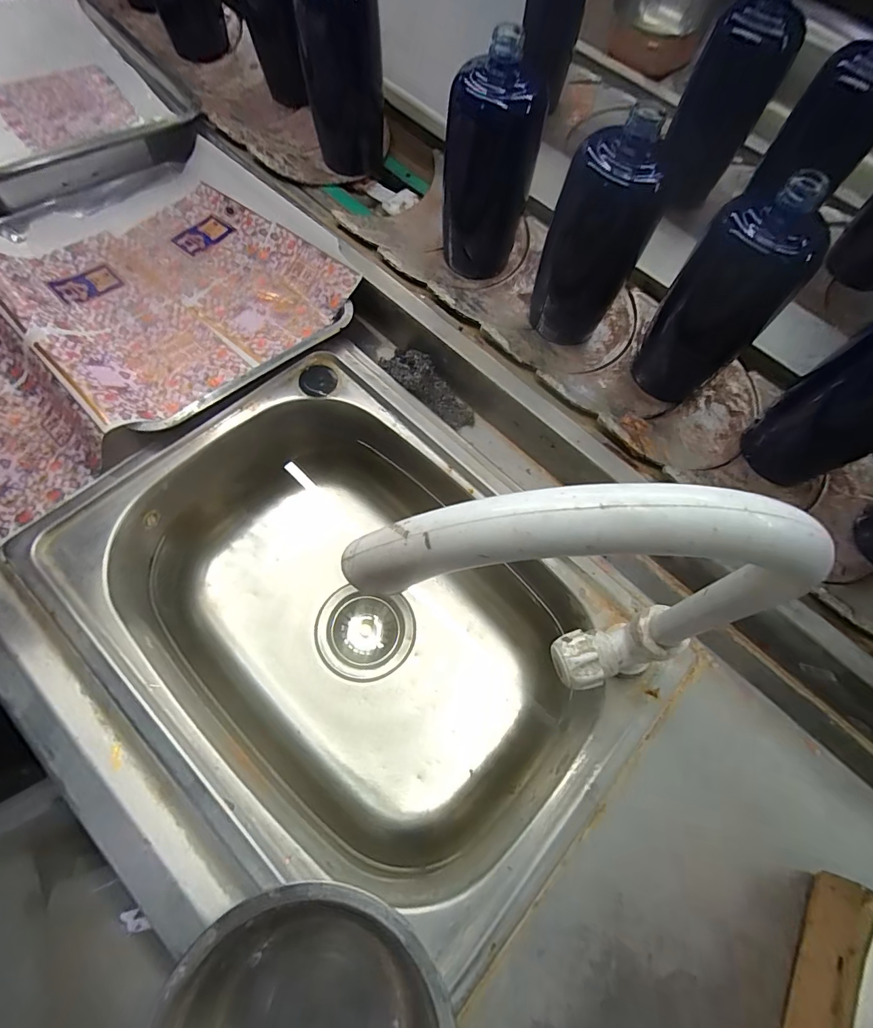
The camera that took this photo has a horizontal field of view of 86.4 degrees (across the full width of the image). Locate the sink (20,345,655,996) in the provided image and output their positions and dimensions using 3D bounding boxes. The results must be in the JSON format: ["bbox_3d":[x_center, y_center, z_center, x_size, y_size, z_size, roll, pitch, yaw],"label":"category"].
[{"bbox_3d":[-0.067,0.104,0.445,0.363,0.184,0.463,-42,69,-15],"label":"sink"}]

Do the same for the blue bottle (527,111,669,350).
[{"bbox_3d":[0.145,-0.248,0.423,0.075,0.175,0.065,-4,64,2],"label":"blue bottle"}]

